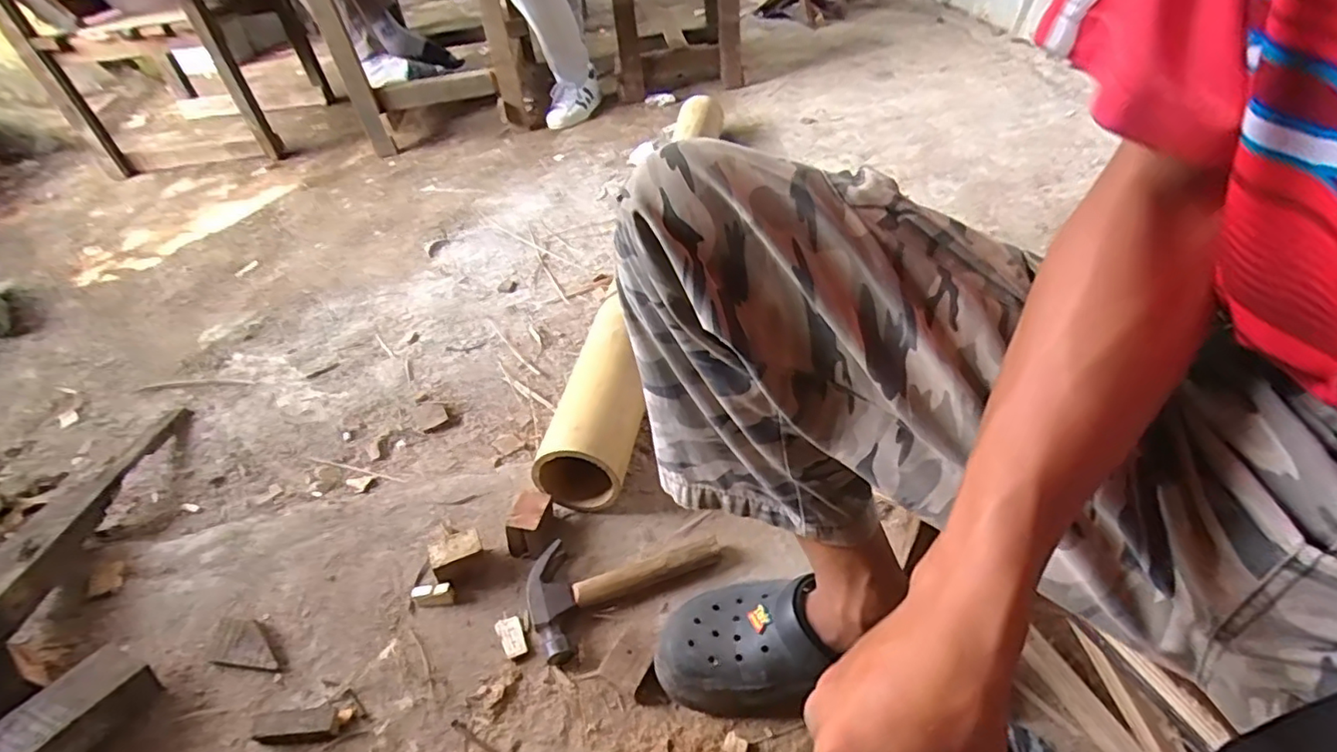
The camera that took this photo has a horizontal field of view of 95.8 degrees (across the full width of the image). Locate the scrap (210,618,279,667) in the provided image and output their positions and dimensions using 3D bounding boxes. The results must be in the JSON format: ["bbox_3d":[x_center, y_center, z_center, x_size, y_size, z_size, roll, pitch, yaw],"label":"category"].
[{"bbox_3d":[-0.469,0.295,0.672,0.078,0.021,0.043,1,44,8],"label":"scrap"}]

